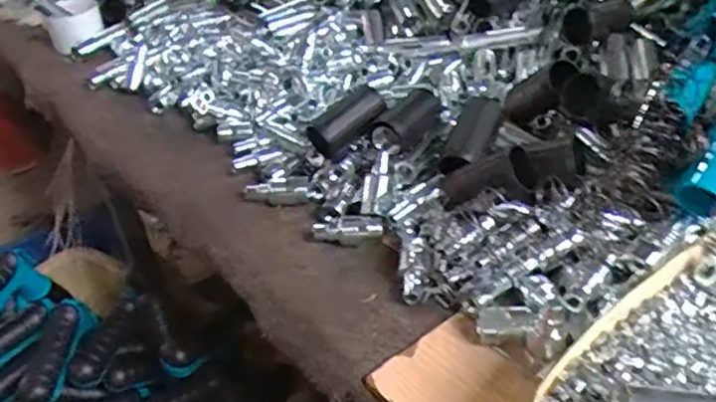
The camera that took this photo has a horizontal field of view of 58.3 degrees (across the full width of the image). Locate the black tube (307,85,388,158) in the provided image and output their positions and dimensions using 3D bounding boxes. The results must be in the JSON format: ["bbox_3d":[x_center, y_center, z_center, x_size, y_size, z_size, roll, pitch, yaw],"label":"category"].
[{"bbox_3d":[-0.007,-0.064,0.512,0.066,0.027,0.026,-40,48,-11],"label":"black tube"}]

